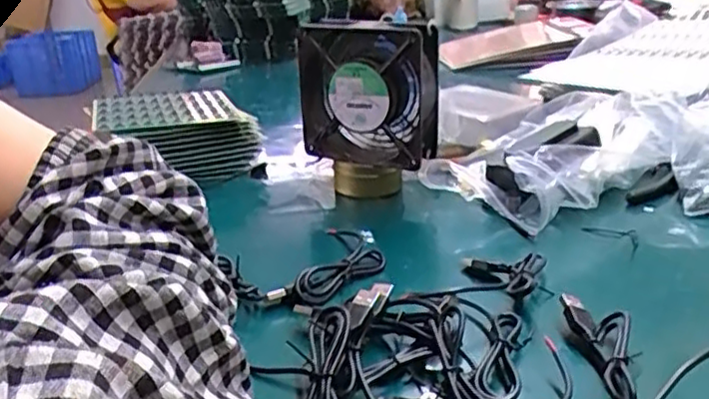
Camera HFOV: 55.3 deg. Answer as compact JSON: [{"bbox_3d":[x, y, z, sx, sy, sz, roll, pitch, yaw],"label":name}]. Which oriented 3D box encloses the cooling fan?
[{"bbox_3d":[0.013,-0.095,0.603,0.121,0.119,0.046,7,24,29],"label":"cooling fan"}]

